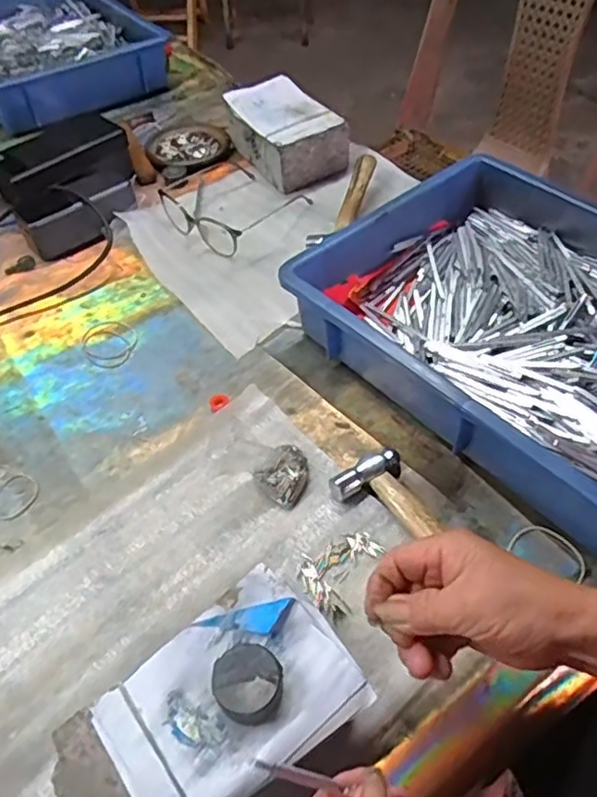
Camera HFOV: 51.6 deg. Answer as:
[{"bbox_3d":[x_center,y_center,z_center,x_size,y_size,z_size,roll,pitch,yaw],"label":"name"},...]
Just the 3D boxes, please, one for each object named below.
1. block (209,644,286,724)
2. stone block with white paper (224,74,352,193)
[{"bbox_3d":[-0.028,0.161,0.352,0.038,0.019,0.038,-2,50,2],"label":"block"},{"bbox_3d":[-0.020,-0.344,0.799,0.093,0.075,0.154,-30,54,-20],"label":"stone block with white paper"}]

